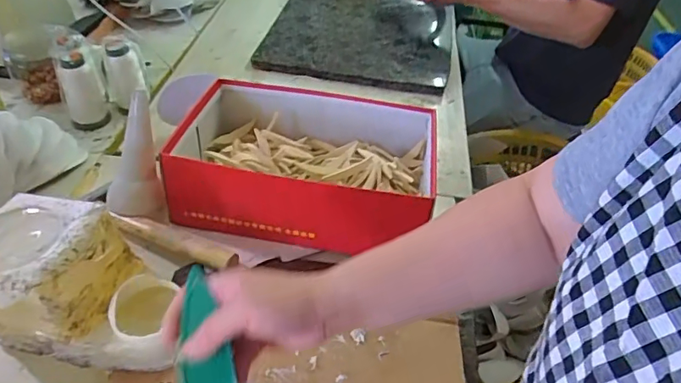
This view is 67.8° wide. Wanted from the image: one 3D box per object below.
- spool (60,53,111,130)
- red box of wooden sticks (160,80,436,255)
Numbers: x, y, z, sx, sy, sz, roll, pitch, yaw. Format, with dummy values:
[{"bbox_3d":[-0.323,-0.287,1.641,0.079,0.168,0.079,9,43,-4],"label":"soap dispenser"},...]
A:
[{"bbox_3d":[-0.405,-0.158,0.797,0.058,0.109,0.051,-17,46,-21],"label":"spool"},{"bbox_3d":[-0.042,-0.036,0.673,0.310,0.125,0.213,9,44,5],"label":"red box of wooden sticks"}]

